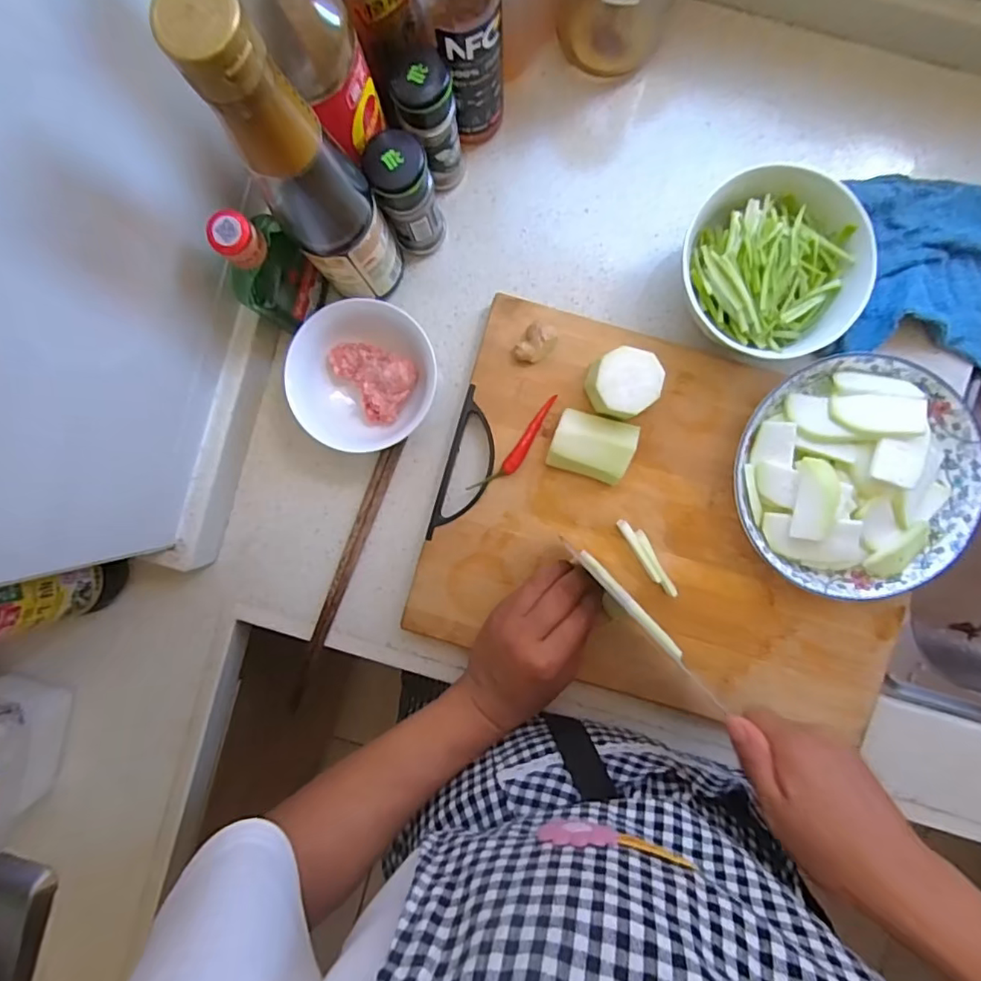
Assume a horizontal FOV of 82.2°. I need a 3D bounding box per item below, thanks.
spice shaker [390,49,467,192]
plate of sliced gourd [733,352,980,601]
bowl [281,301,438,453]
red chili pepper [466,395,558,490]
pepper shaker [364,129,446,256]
[{"bbox_3d":[-0.042,-0.260,0.403,0.040,0.108,0.036,-14,92,3],"label":"spice shaker"},{"bbox_3d":[0.266,-0.009,0.413,0.166,0.055,0.169,0,93,2],"label":"plate of sliced gourd"},{"bbox_3d":[-0.094,-0.085,0.435,0.105,0.058,0.105,0,93,2],"label":"bowl"},{"bbox_3d":[0.022,-0.032,0.438,0.018,0.007,0.096,42,93,0],"label":"red chili pepper"},{"bbox_3d":[-0.058,-0.209,0.404,0.039,0.111,0.039,-19,92,3],"label":"pepper shaker"}]

